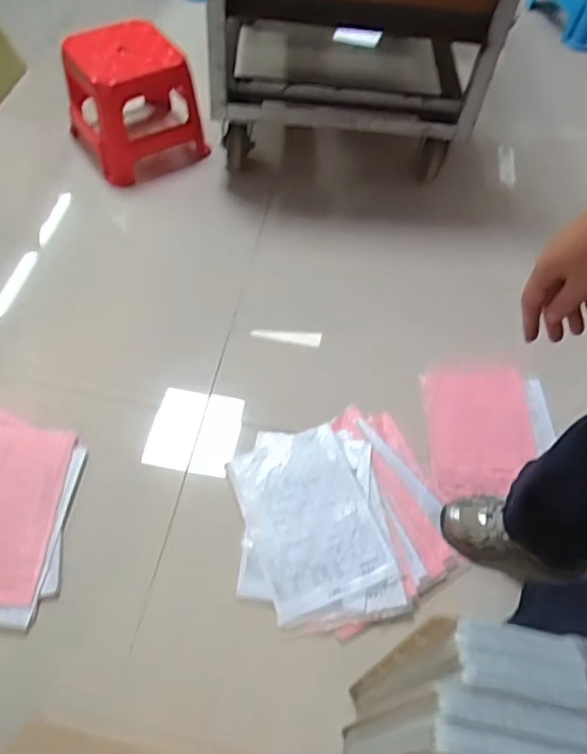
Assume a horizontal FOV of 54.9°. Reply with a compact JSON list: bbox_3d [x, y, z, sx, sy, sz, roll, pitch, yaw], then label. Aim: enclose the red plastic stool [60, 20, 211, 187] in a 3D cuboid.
[{"bbox_3d":[-0.398,-0.684,1.397,0.286,0.270,0.265,-26,66,-19],"label":"red plastic stool"}]

